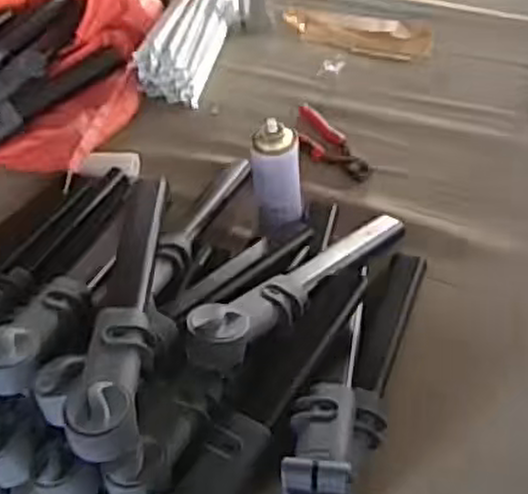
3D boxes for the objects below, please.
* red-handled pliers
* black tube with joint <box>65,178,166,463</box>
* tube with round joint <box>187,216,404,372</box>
[{"bbox_3d":[0.102,-0.162,1.188,0.060,0.029,0.172,-33,54,-21],"label":"red-handled pliers"},{"bbox_3d":[-0.157,0.047,0.833,0.072,0.069,0.397,-4,49,3],"label":"black tube with joint"},{"bbox_3d":[0.055,0.044,0.934,0.067,0.057,0.390,29,37,28],"label":"tube with round joint"}]

